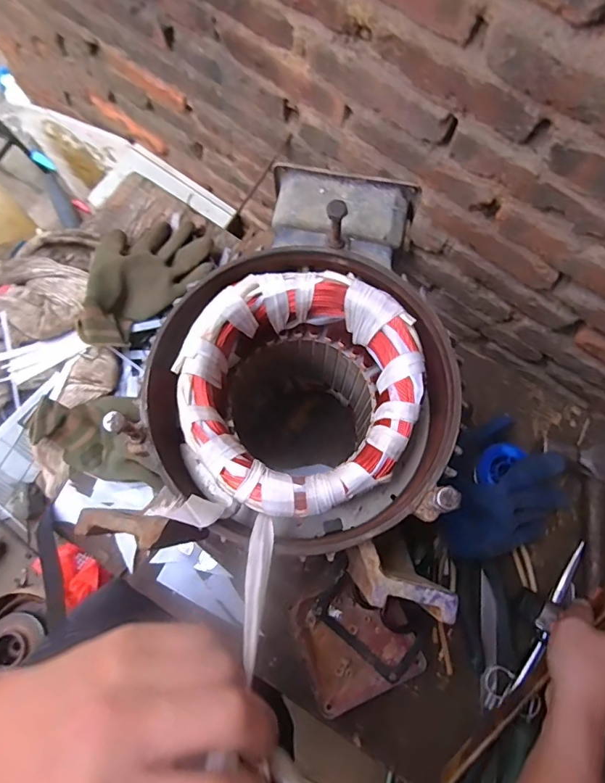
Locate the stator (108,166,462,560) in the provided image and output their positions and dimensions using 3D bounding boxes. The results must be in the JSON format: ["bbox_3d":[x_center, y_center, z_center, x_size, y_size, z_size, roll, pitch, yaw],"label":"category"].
[{"bbox_3d":[0.013,-0.006,0.452,0.217,0.264,0.288,26,77,5],"label":"stator"}]

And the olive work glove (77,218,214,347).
[{"bbox_3d":[-0.216,-0.152,0.599,0.119,0.053,0.212,35,66,7],"label":"olive work glove"}]

